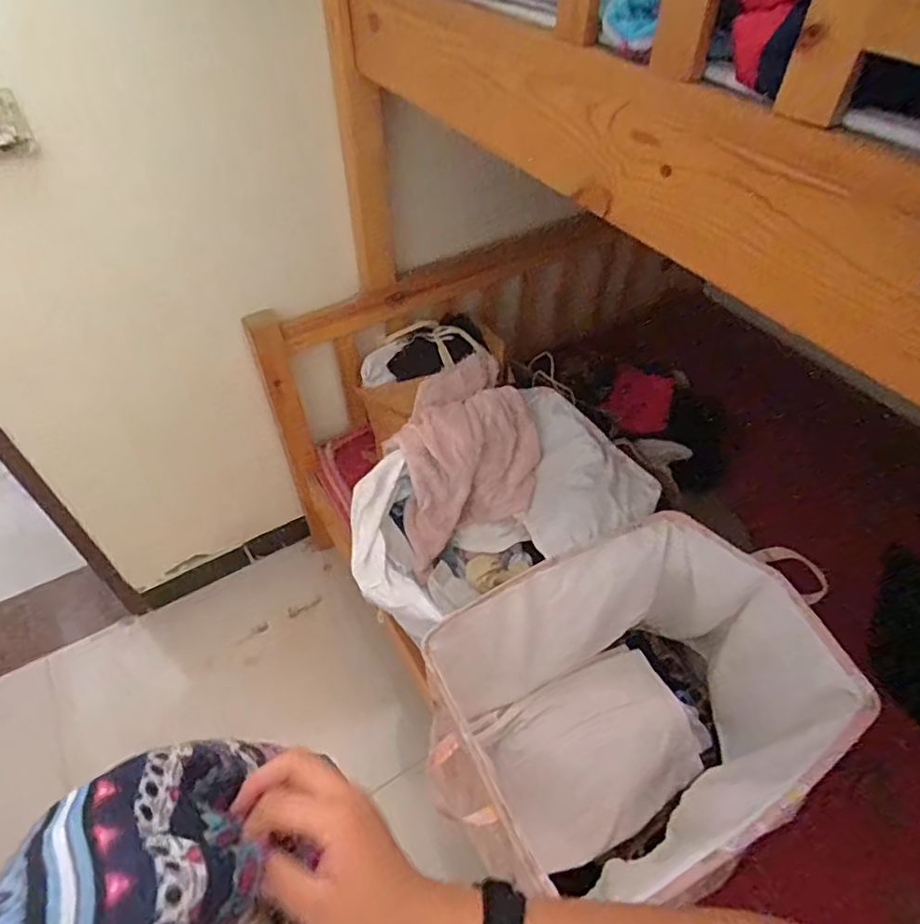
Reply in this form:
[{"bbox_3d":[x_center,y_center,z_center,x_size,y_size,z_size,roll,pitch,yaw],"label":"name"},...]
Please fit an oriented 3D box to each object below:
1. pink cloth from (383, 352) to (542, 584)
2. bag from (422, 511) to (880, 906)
[{"bbox_3d":[-0.002,-0.034,1.416,0.359,0.235,0.496,-13,49,-12],"label":"pink cloth"},{"bbox_3d":[0.270,0.400,0.965,0.611,0.375,0.449,-20,51,-18],"label":"bag"}]

